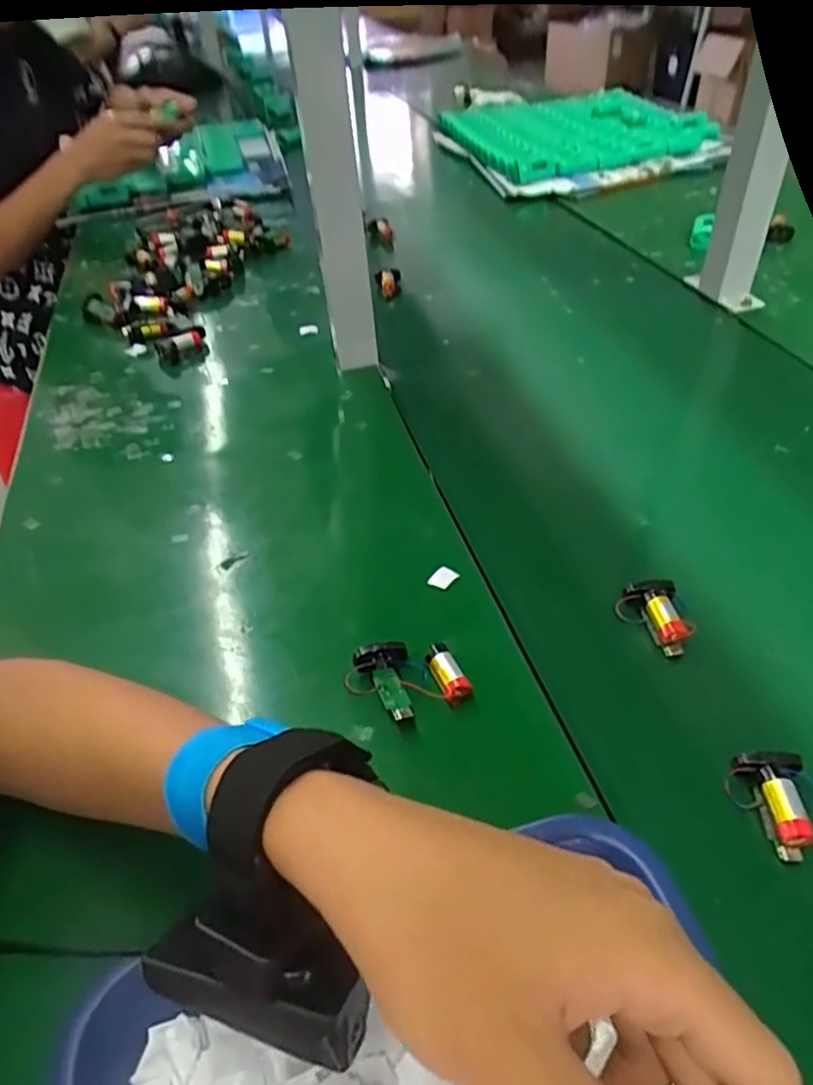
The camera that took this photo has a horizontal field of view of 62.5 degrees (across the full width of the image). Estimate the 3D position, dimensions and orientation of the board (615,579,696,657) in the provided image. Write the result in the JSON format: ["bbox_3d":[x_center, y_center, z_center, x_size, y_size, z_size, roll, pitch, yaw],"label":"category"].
[{"bbox_3d":[0.160,0.048,0.431,0.039,0.020,0.048,-6,43,-2],"label":"board"}]

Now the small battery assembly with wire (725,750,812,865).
[{"bbox_3d":[0.189,0.133,0.339,0.034,0.023,0.048,-5,43,-1],"label":"small battery assembly with wire"}]

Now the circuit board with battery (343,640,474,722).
[{"bbox_3d":[0.000,0.085,0.400,0.067,0.029,0.048,-15,44,-11],"label":"circuit board with battery"}]

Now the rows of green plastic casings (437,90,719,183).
[{"bbox_3d":[0.297,-0.810,1.304,0.396,0.045,0.495,-13,44,-9],"label":"rows of green plastic casings"}]

